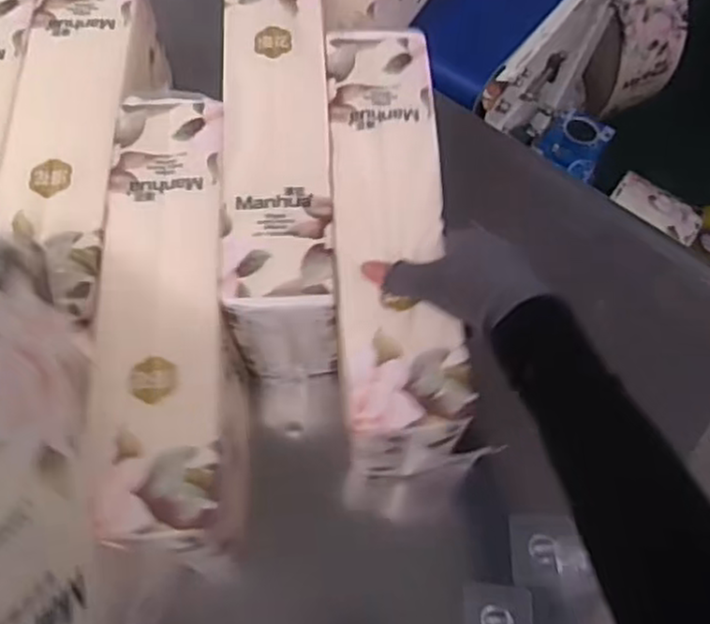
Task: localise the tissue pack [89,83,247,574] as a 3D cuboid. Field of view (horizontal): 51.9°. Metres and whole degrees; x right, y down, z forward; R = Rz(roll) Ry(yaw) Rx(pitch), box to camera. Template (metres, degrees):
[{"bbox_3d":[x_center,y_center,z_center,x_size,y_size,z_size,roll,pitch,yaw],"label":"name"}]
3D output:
[{"bbox_3d":[-0.140,0.011,0.576,0.093,0.116,0.355,-5,67,-4],"label":"tissue pack"}]

